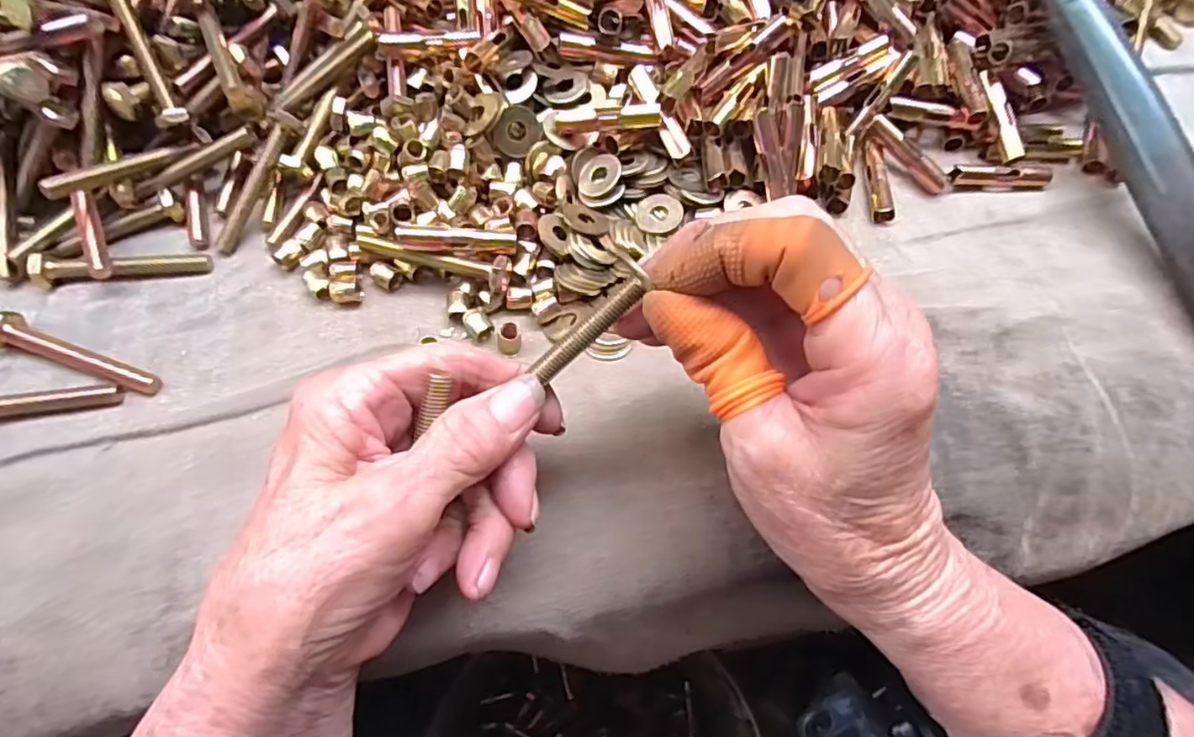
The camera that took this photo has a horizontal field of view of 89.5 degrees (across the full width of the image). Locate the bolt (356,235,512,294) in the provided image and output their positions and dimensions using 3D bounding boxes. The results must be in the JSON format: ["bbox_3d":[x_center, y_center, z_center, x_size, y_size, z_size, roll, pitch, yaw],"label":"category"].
[{"bbox_3d":[-0.070,-0.046,0.253,0.065,0.012,0.013,13,64,5],"label":"bolt"}]

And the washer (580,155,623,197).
[{"bbox_3d":[0.002,-0.089,0.276,0.020,0.004,0.020,20,90,34],"label":"washer"}]

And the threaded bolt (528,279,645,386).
[{"bbox_3d":[-0.003,-0.011,0.180,0.041,0.006,0.006,-41,71,16],"label":"threaded bolt"}]

